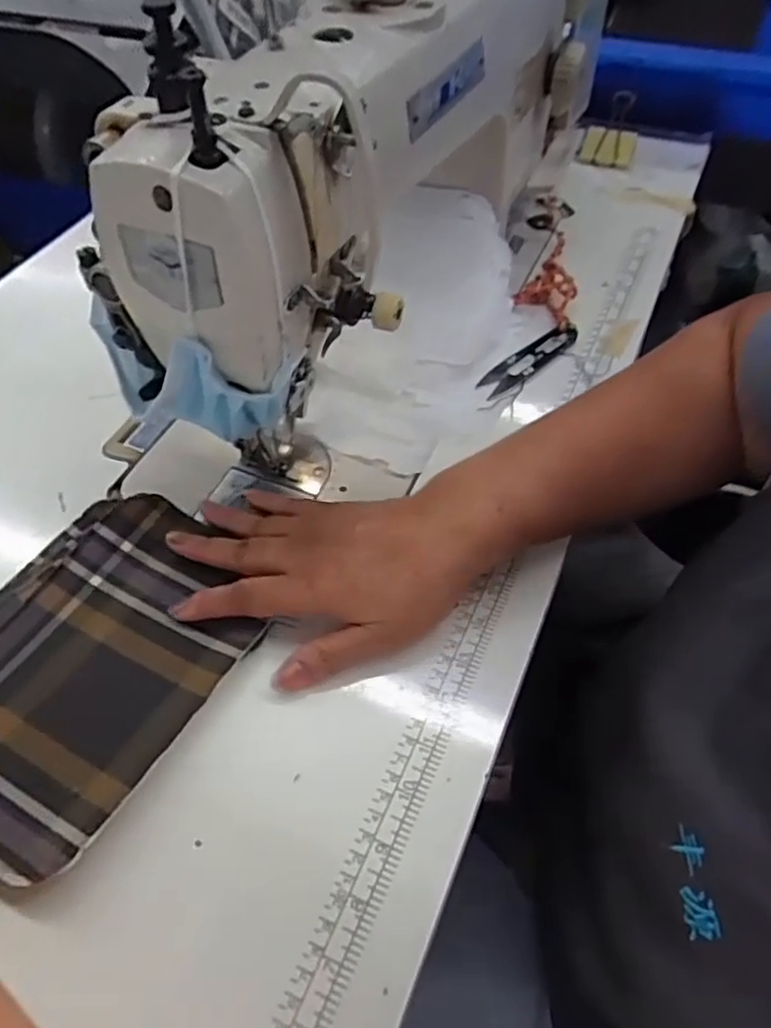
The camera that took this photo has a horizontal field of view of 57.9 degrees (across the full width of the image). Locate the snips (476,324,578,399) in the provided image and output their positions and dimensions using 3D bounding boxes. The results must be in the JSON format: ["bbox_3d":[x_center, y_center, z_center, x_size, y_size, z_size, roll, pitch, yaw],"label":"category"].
[{"bbox_3d":[0.109,-0.118,0.527,0.101,0.008,0.020,-37,59,-25],"label":"snips"}]

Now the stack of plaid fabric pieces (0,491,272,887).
[{"bbox_3d":[-0.165,0.078,0.372,0.155,0.014,0.194,29,57,23],"label":"stack of plaid fabric pieces"}]

